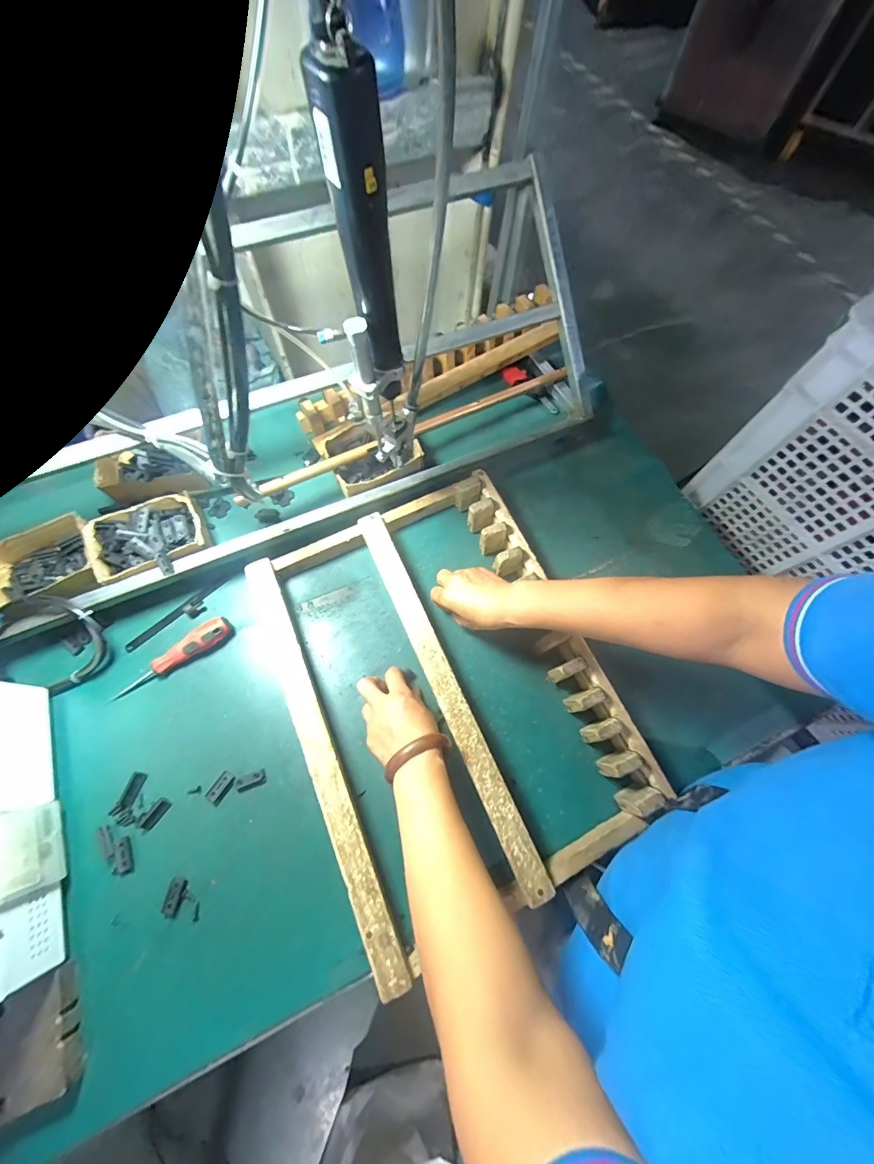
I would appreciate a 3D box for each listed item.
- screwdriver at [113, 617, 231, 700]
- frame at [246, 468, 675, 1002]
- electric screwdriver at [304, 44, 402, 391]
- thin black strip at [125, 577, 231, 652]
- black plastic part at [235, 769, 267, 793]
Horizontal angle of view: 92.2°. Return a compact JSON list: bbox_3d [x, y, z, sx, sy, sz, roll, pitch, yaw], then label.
[{"bbox_3d":[-0.345,0.095,0.551,0.154,0.027,0.030,-29,73,-12],"label":"screwdriver"},{"bbox_3d":[0.009,0.126,0.537,0.368,0.068,0.491,-24,72,-10],"label":"frame"},{"bbox_3d":[-0.052,-0.240,0.317,0.040,0.215,0.027,-1,69,-2],"label":"electric screwdriver"},{"bbox_3d":[-0.352,0.046,0.577,0.150,0.009,0.023,-38,75,-15],"label":"thin black strip"},{"bbox_3d":[-0.226,0.243,0.510,0.037,0.004,0.016,-23,72,-10],"label":"black plastic part"}]

